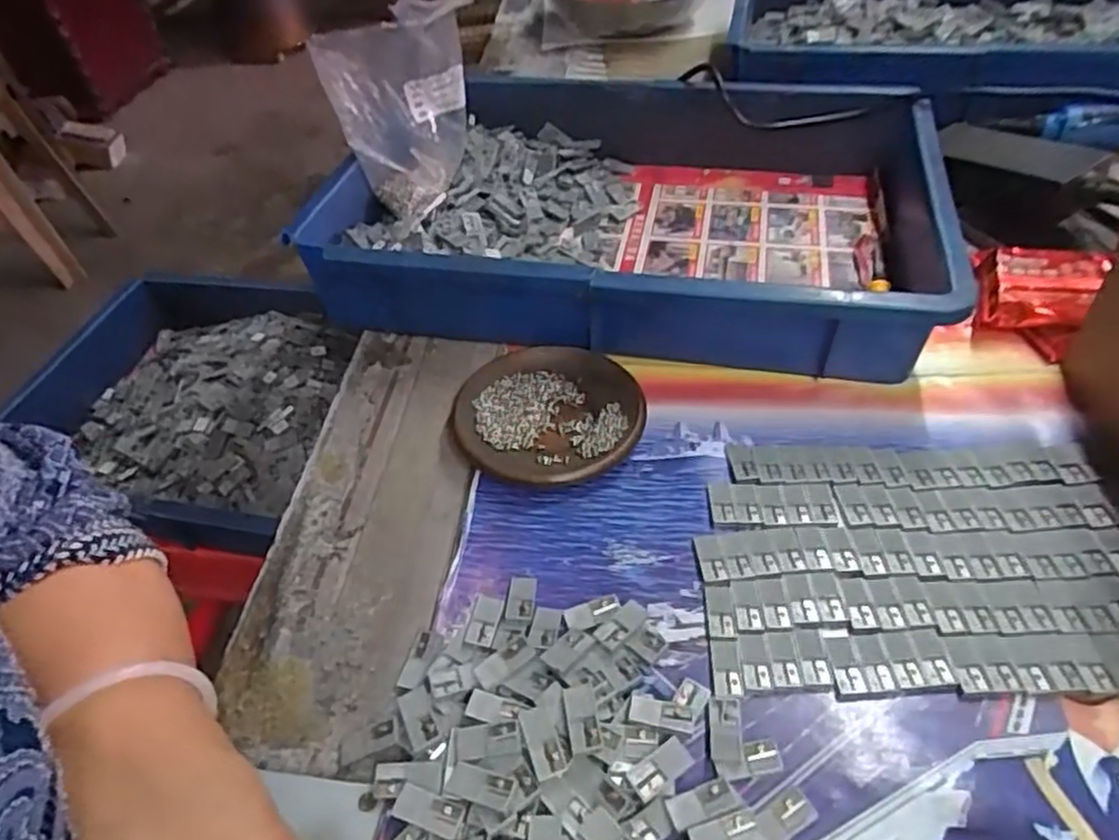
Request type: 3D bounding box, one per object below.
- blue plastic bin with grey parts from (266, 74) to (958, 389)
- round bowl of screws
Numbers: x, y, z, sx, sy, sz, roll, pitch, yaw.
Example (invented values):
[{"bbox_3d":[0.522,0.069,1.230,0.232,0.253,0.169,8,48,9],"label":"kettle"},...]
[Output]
[{"bbox_3d":[0.053,-0.161,0.549,0.428,0.074,0.289,7,48,11],"label":"blue plastic bin with grey parts"},{"bbox_3d":[-0.006,-0.002,0.446,0.112,0.019,0.104,-3,46,3],"label":"round bowl of screws"}]

